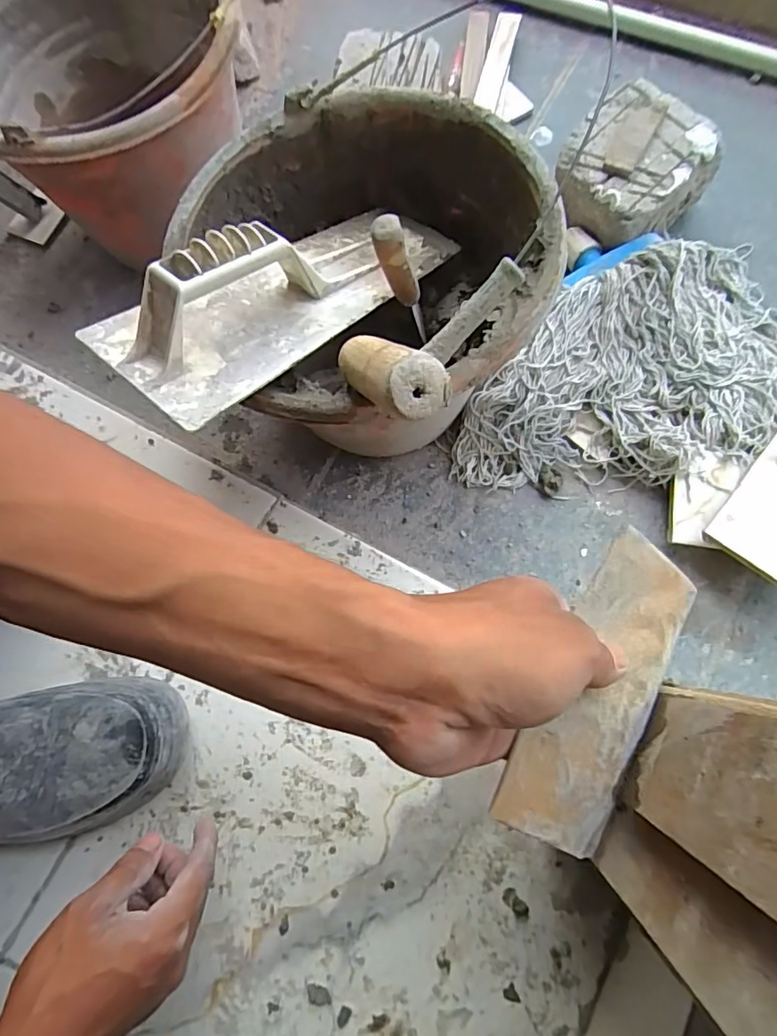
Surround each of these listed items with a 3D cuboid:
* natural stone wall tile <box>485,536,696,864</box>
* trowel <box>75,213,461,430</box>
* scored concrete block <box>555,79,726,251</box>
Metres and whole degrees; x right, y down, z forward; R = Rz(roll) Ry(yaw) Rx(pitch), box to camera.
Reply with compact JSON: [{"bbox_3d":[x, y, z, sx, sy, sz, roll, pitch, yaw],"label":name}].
[{"bbox_3d":[0.100,0.079,0.239,0.080,0.010,0.137,35,77,-26],"label":"natural stone wall tile"},{"bbox_3d":[-0.056,-0.180,0.364,0.108,0.072,0.288,43,59,11],"label":"trowel"},{"bbox_3d":[0.250,-0.359,0.551,0.138,0.076,0.151,40,83,12],"label":"scored concrete block"}]

